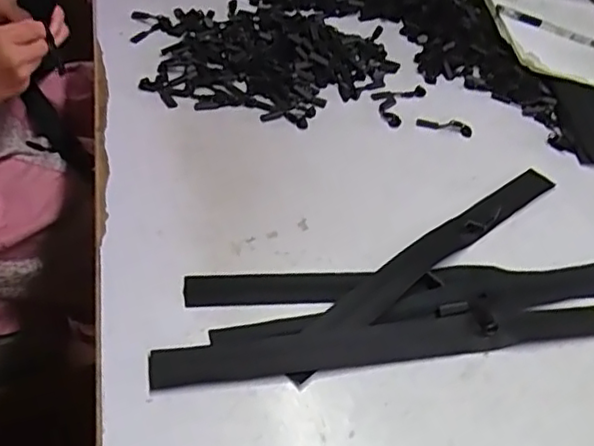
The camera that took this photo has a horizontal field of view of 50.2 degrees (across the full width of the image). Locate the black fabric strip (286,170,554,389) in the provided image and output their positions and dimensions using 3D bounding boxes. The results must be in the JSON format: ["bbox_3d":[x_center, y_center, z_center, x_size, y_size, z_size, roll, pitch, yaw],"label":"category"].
[{"bbox_3d":[0.115,0.026,0.536,0.346,0.006,0.035,-31,56,-33],"label":"black fabric strip"}]

